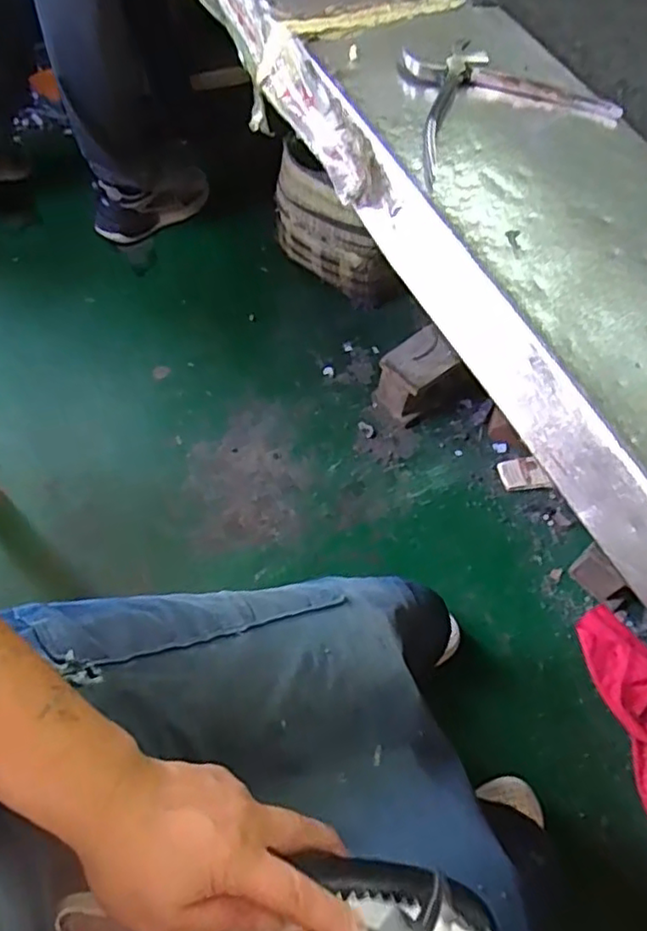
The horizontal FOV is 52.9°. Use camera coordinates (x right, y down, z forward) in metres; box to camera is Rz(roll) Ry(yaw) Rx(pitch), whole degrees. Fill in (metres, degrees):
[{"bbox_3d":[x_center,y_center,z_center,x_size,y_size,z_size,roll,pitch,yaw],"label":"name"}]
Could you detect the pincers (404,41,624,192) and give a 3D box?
[{"bbox_3d":[0.134,-0.316,0.555,0.200,0.016,0.139,-25,65,-18],"label":"pincers"}]

